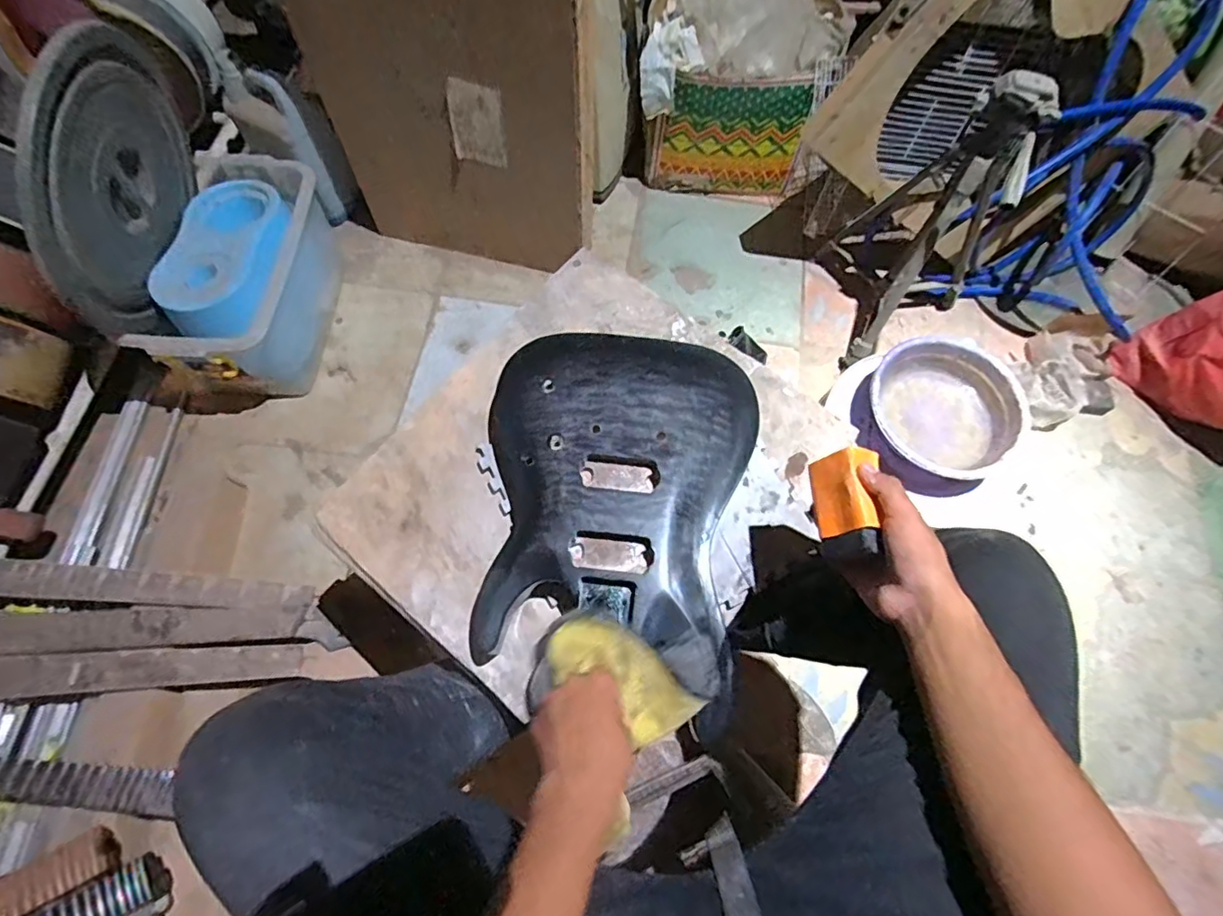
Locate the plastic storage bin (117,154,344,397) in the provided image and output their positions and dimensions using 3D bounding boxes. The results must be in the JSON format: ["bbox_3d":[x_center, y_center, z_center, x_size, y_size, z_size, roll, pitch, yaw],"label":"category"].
[{"bbox_3d":[-0.688,-0.343,1.124,0.206,0.234,0.442,6,68,1],"label":"plastic storage bin"}]

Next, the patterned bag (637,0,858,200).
[{"bbox_3d":[0.266,-0.833,1.310,0.398,0.315,0.326,3,68,-1],"label":"patterned bag"}]

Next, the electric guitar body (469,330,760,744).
[{"bbox_3d":[0.001,0.038,0.632,0.283,0.036,0.399,10,68,2],"label":"electric guitar body"}]

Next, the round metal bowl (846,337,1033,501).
[{"bbox_3d":[0.437,-0.058,0.770,0.203,0.057,0.191,1,68,-2],"label":"round metal bowl"}]

